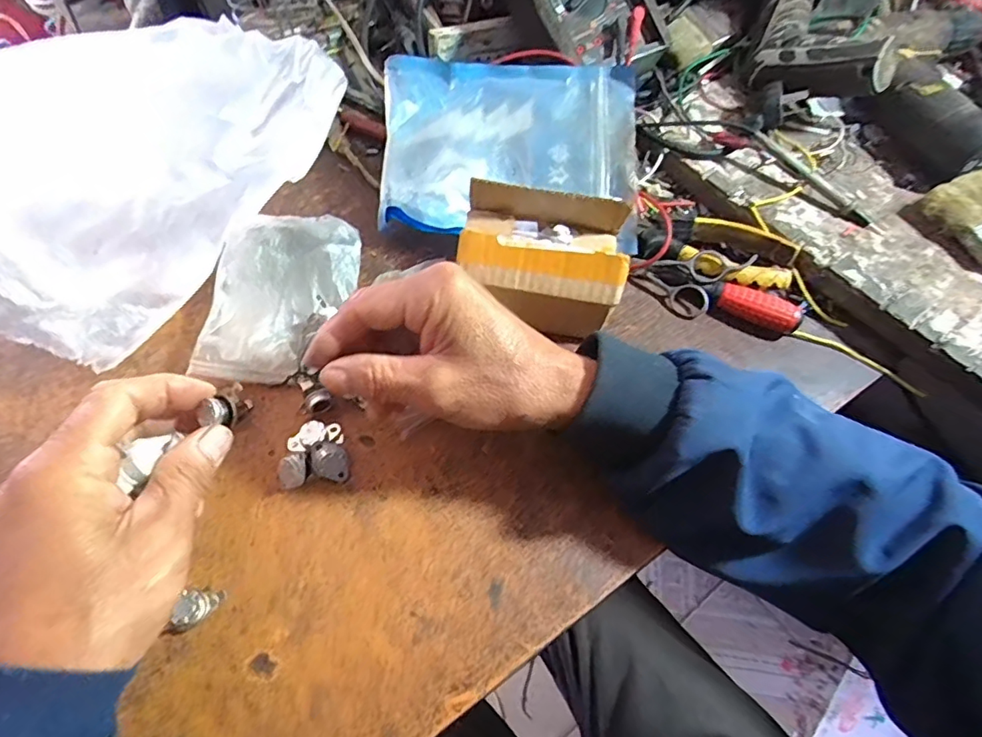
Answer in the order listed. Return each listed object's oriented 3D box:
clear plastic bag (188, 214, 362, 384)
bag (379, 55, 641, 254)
[{"bbox_3d":[-0.143,-0.049,0.364,0.086,0.030,0.126,7,60,2],"label":"clear plastic bag"},{"bbox_3d":[0.017,-0.174,0.419,0.198,0.041,0.166,0,79,-11],"label":"bag"}]

